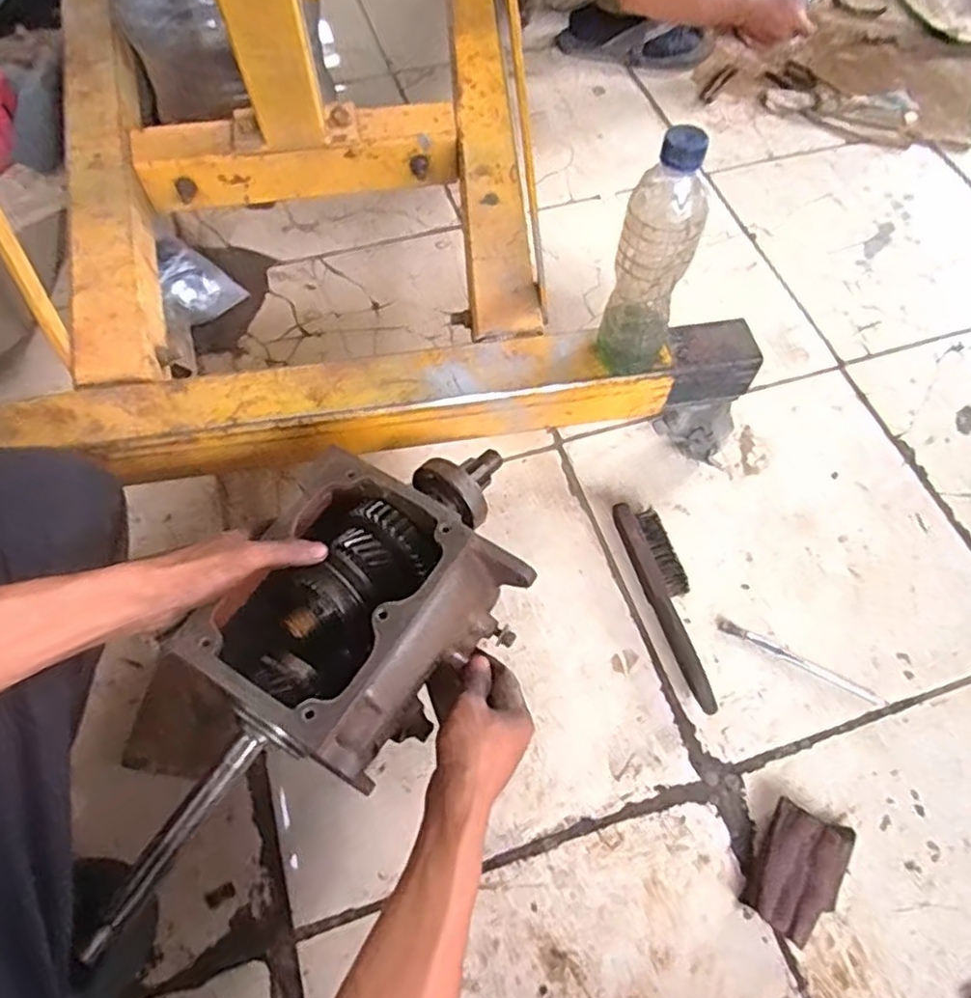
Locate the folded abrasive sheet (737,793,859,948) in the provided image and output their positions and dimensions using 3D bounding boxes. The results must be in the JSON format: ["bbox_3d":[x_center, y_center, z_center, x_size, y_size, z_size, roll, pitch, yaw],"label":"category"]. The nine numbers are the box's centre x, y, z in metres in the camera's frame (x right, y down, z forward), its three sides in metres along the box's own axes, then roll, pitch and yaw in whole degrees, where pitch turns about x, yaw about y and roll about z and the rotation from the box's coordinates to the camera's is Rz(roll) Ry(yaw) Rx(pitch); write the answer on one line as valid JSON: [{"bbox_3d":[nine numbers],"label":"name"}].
[{"bbox_3d":[0.282,0.334,0.609,0.070,0.025,0.107,30,66,14],"label":"folded abrasive sheet"}]

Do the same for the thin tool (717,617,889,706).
[{"bbox_3d":[0.328,0.168,0.708,0.176,0.004,0.016,25,65,12],"label":"thin tool"}]

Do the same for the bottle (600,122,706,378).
[{"bbox_3d":[0.146,-0.199,0.583,0.068,0.229,0.057,21,64,10],"label":"bottle"}]

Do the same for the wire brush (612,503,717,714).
[{"bbox_3d":[0.199,0.108,0.725,0.046,0.032,0.226,-16,64,-9],"label":"wire brush"}]

